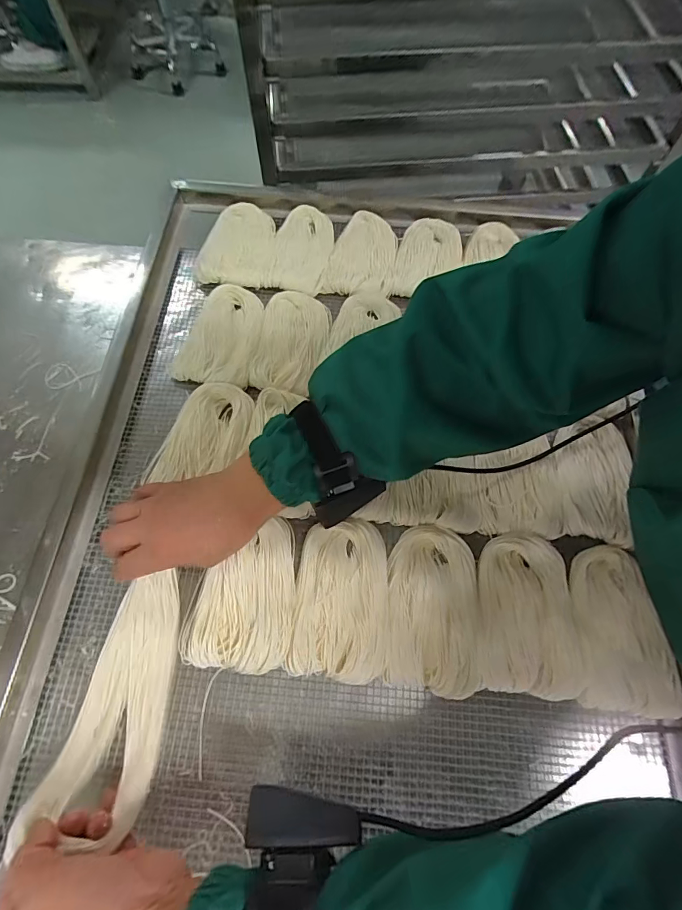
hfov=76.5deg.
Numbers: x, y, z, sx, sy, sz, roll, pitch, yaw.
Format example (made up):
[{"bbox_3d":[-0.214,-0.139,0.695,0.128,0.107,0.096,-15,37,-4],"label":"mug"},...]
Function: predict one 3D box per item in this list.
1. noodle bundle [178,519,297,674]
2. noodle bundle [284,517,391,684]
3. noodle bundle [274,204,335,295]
[{"bbox_3d":[-0.090,0.127,0.405,0.094,0.025,0.131,6,67,2],"label":"noodle bundle"},{"bbox_3d":[0.002,0.132,0.404,0.087,0.028,0.136,6,67,2],"label":"noodle bundle"},{"bbox_3d":[-0.048,-0.273,0.567,0.072,0.026,0.150,0,67,-1],"label":"noodle bundle"}]

